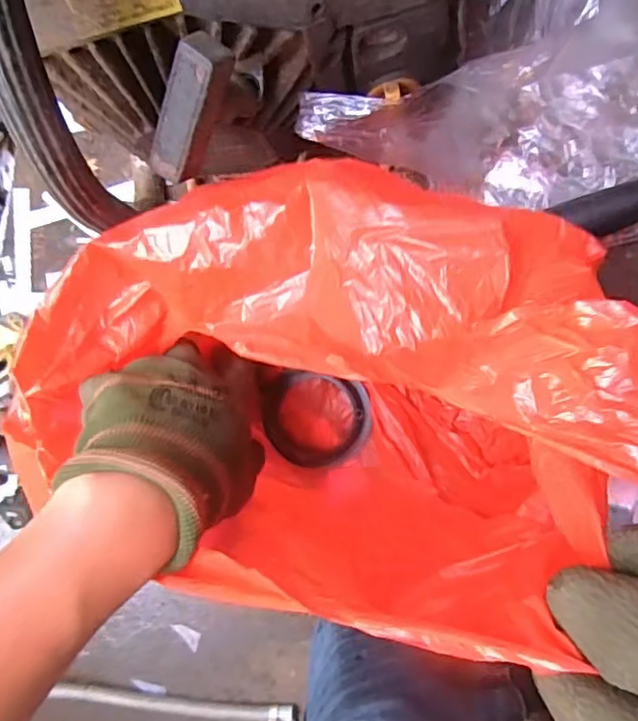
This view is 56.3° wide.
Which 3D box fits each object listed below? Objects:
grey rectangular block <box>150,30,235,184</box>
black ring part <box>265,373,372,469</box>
[{"bbox_3d":[-0.060,-0.114,0.276,0.020,0.016,0.068,36,130,3],"label":"grey rectangular block"},{"bbox_3d":[-0.002,0.044,0.431,0.078,0.007,0.068,6,93,6],"label":"black ring part"}]

